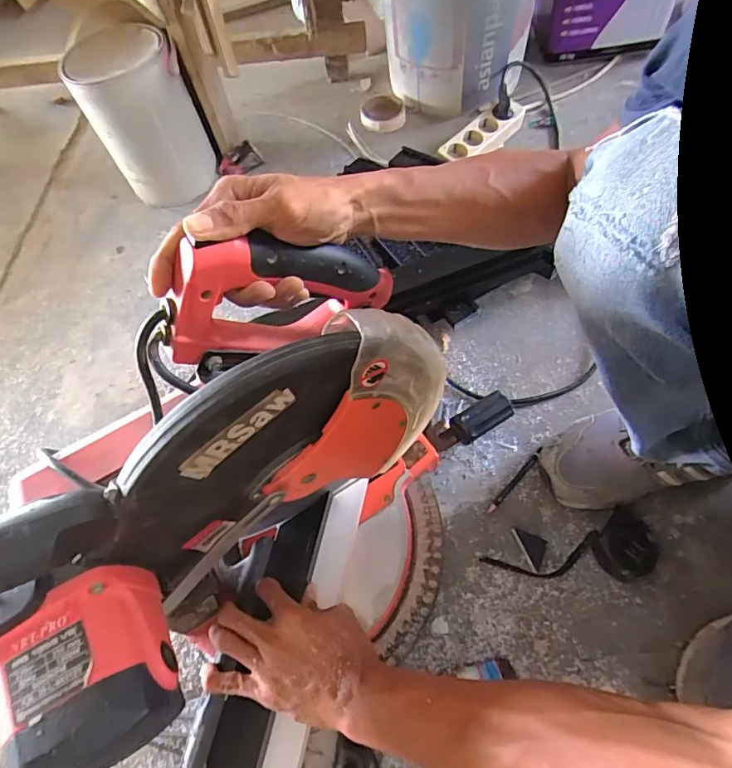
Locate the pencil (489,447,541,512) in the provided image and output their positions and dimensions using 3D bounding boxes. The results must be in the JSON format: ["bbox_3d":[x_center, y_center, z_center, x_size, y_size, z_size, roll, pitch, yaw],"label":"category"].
[{"bbox_3d":[0.190,0.122,0.611,0.008,0.013,0.106,39,70,23],"label":"pencil"}]

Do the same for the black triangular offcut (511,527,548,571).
[{"bbox_3d":[0.186,0.193,0.564,0.040,0.004,0.036,18,80,31],"label":"black triangular offcut"}]

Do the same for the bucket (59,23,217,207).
[{"bbox_3d":[-0.386,-0.461,0.855,0.169,0.241,0.157,-2,60,3],"label":"bucket"}]

